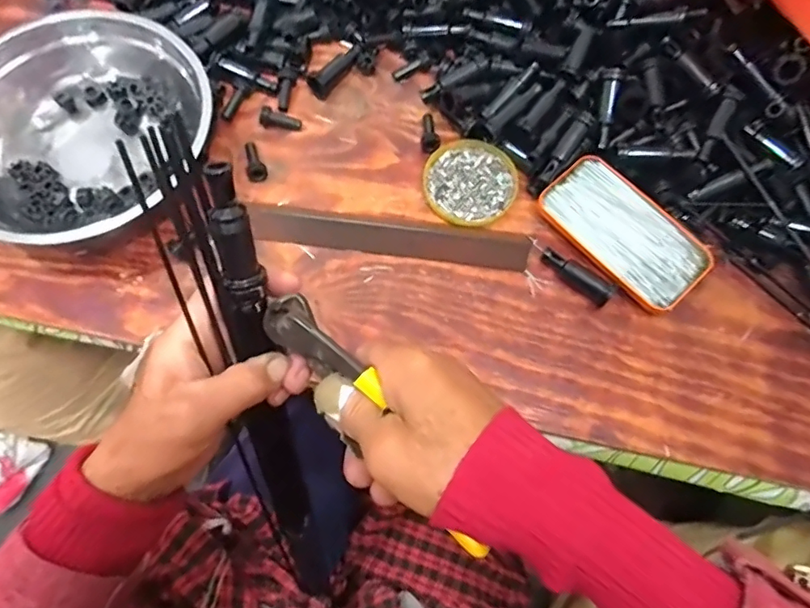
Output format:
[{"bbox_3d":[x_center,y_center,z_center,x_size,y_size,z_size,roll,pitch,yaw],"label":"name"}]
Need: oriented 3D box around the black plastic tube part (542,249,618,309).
[{"bbox_3d":[0.143,-0.024,0.440,0.065,0.019,0.018,38,74,11],"label":"black plastic tube part"}]

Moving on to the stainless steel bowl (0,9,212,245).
[{"bbox_3d":[-0.284,-0.147,0.456,0.208,0.060,0.222,13,71,3],"label":"stainless steel bowl"}]

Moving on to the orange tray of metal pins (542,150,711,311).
[{"bbox_3d":[0.187,-0.061,0.456,0.074,0.021,0.142,-41,77,-14],"label":"orange tray of metal pins"}]

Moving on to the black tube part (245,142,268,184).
[{"bbox_3d":[-0.137,-0.129,0.477,0.017,0.013,0.037,-22,73,-9],"label":"black tube part"}]

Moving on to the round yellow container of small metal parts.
[{"bbox_3d":[0.059,-0.111,0.480,0.082,0.010,0.083,1,71,-2],"label":"round yellow container of small metal parts"}]

